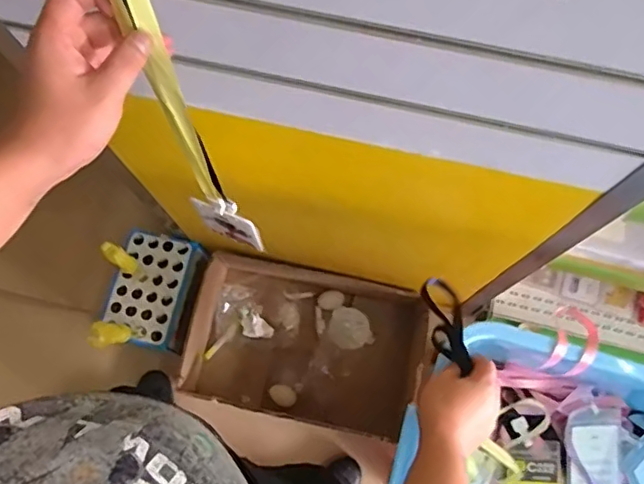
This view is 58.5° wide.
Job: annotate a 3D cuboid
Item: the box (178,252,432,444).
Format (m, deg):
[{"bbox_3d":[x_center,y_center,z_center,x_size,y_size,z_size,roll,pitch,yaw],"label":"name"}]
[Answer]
[{"bbox_3d":[-0.025,0.236,1.313,0.519,0.154,0.331,14,75,5],"label":"box"}]

